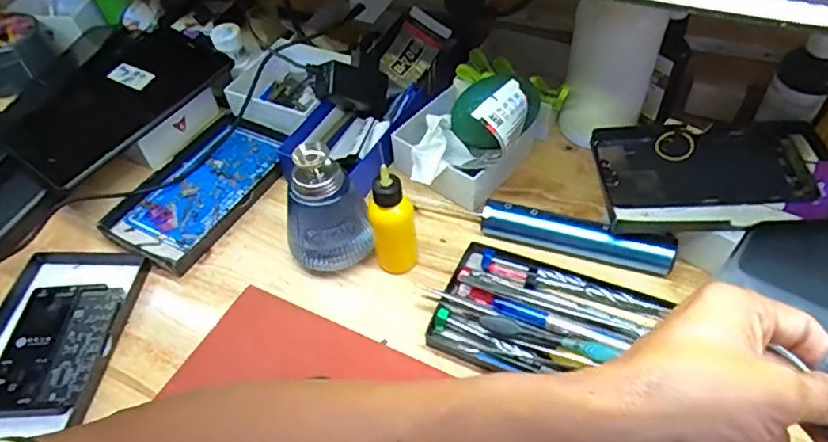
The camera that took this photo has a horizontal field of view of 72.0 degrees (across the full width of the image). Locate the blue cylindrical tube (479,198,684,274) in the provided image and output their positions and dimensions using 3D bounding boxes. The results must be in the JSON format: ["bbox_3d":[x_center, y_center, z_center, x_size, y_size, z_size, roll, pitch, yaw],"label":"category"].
[{"bbox_3d":[0.132,0.013,0.464,0.150,0.028,0.025,12,53,15],"label":"blue cylindrical tube"}]

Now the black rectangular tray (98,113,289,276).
[{"bbox_3d":[-0.199,-0.034,0.544,0.111,0.022,0.171,27,58,25],"label":"black rectangular tray"}]

